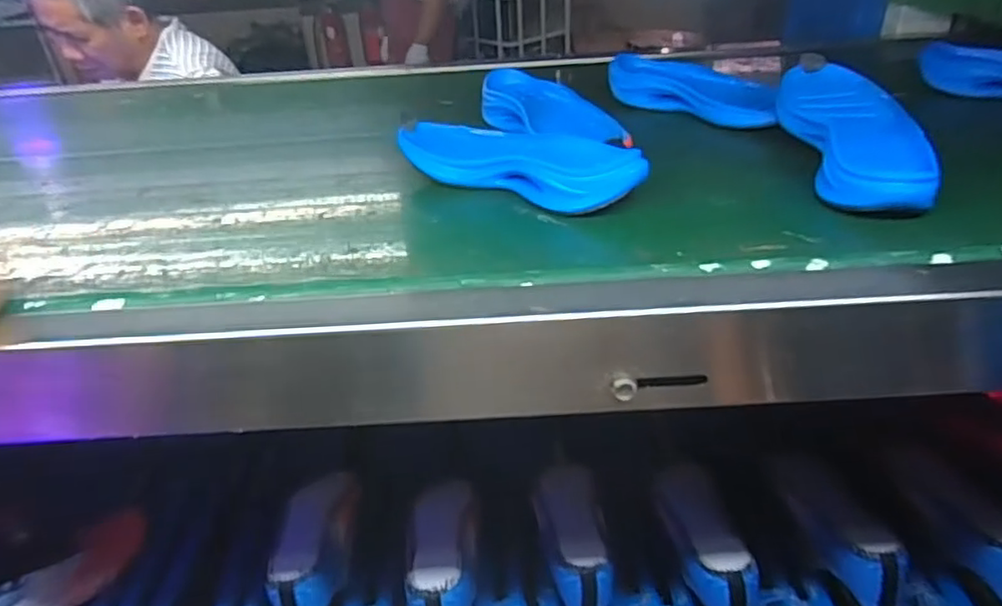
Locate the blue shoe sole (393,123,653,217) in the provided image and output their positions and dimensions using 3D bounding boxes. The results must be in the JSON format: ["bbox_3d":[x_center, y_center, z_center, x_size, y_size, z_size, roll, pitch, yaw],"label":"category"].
[{"bbox_3d":[0.008,-0.121,0.544,0.233,0.043,0.077,28,47,36],"label":"blue shoe sole"}]

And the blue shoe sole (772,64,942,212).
[{"bbox_3d":[0.295,-0.144,0.551,0.092,0.049,0.237,6,38,14],"label":"blue shoe sole"}]

